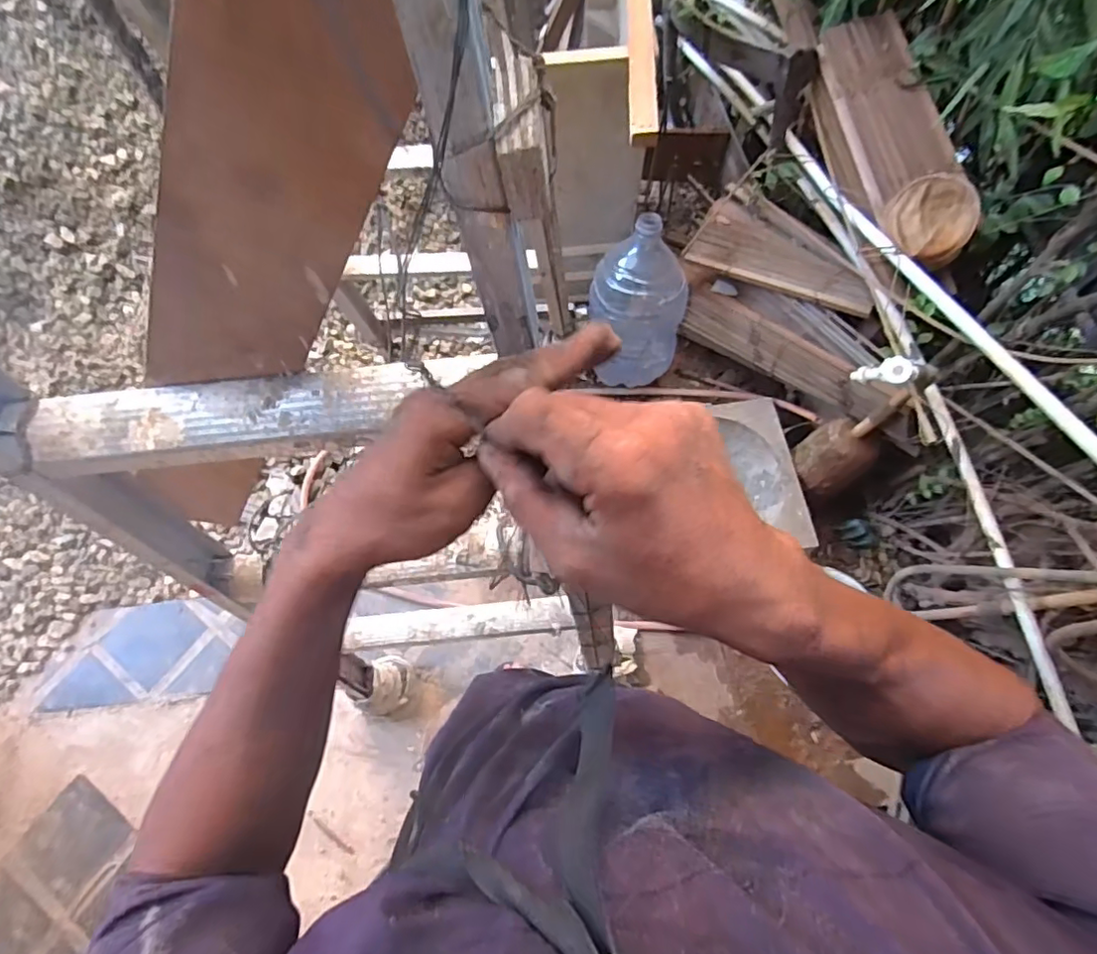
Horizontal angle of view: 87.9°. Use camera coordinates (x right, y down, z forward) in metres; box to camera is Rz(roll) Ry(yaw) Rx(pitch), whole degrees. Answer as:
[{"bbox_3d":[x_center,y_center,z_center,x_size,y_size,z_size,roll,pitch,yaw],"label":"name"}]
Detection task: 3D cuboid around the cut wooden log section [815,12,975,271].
[{"bbox_3d":[0.661,-0.652,1.116,0.135,0.134,0.519,-10,71,-3],"label":"cut wooden log section"}]

